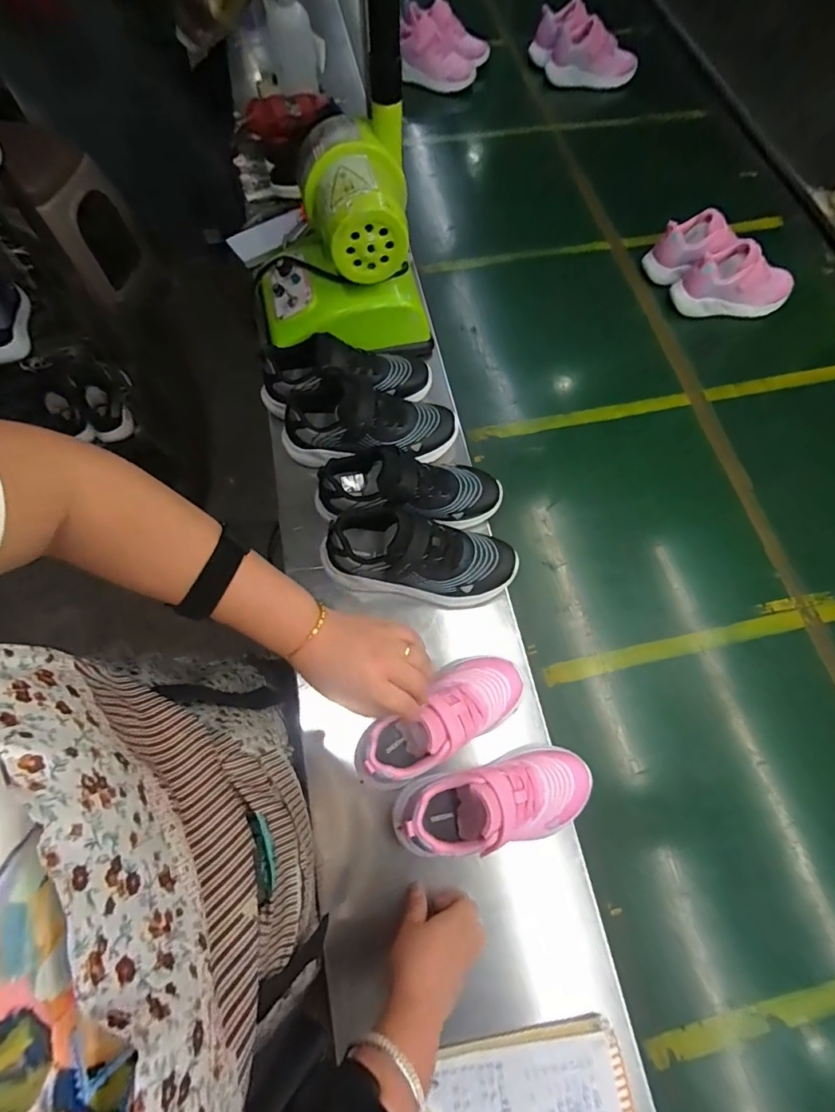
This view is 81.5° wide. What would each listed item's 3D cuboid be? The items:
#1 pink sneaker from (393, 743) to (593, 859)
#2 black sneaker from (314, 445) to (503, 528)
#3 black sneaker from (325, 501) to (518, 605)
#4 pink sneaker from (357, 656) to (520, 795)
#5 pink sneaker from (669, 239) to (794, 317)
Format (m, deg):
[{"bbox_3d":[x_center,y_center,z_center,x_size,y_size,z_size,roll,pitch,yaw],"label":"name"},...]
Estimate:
[{"bbox_3d":[0.076,0.241,0.471,0.194,0.090,0.077,-12,69,-5],"label":"pink sneaker"},{"bbox_3d":[-0.007,-0.081,0.599,0.227,0.094,0.082,4,68,-12],"label":"black sneaker"},{"bbox_3d":[0.002,-0.004,0.555,0.226,0.095,0.091,14,69,6],"label":"black sneaker"},{"bbox_3d":[0.027,0.164,0.493,0.183,0.081,0.071,-28,70,-24],"label":"pink sneaker"},{"bbox_3d":[0.520,-0.444,0.784,0.179,0.082,0.092,-7,68,-3],"label":"pink sneaker"}]

